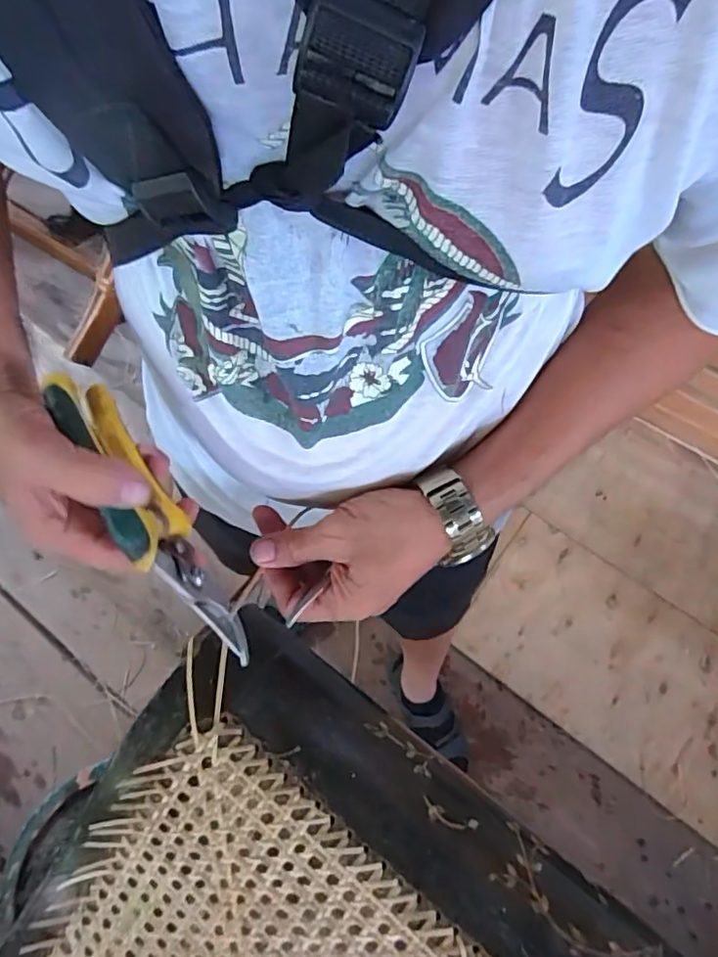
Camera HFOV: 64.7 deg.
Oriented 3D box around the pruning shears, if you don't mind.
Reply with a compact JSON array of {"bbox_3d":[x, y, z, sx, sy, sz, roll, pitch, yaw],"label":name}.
[{"bbox_3d":[-0.123,0.026,0.333,0.036,0.044,0.192,-32,93,-18],"label":"pruning shears"}]

